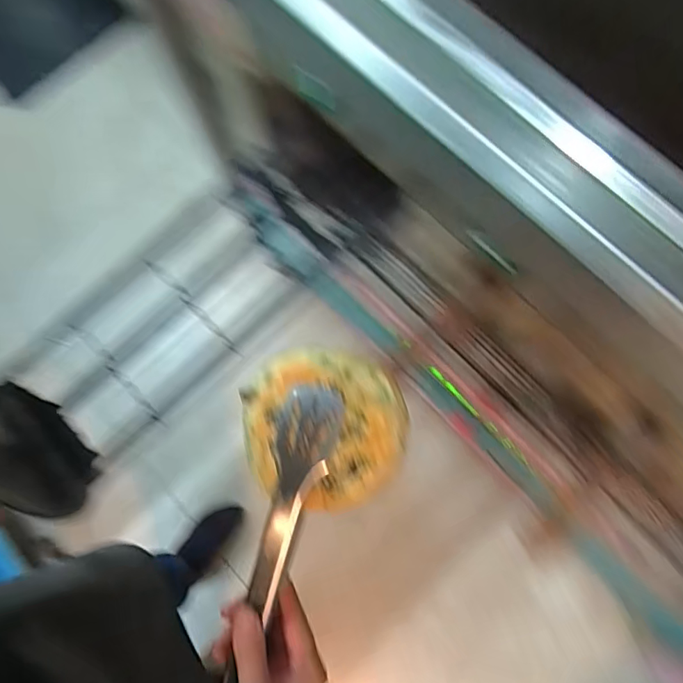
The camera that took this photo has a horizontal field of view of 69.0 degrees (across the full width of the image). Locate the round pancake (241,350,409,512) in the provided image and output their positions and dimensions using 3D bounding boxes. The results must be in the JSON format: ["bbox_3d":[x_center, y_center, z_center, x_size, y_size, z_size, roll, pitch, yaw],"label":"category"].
[{"bbox_3d":[-0.013,0.060,0.345,0.110,0.016,0.107,0,92,11],"label":"round pancake"}]

